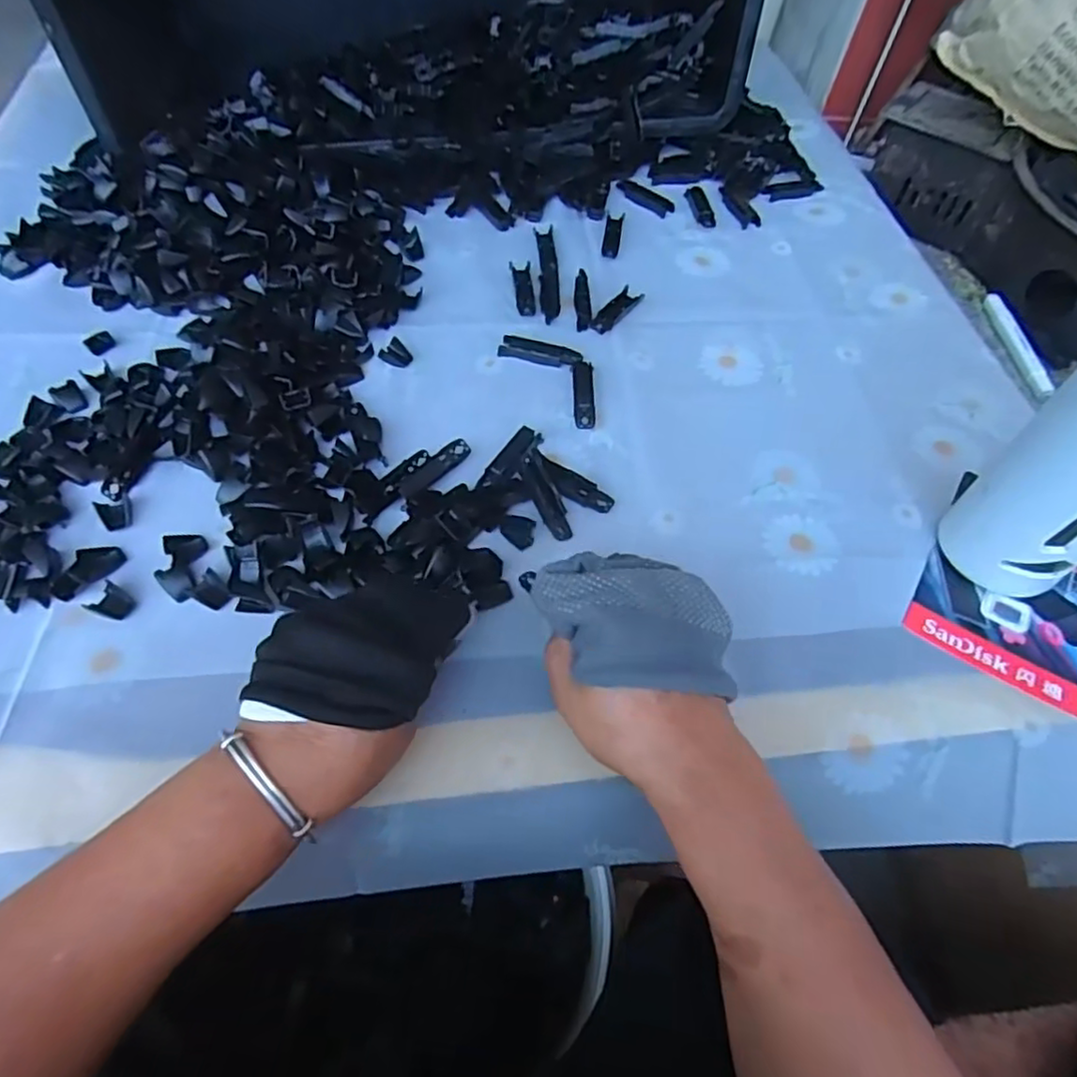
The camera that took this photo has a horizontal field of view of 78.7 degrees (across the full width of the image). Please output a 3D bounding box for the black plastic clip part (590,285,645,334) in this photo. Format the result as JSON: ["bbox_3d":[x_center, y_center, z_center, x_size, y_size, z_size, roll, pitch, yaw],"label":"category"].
[{"bbox_3d":[0.066,-0.191,0.543,0.017,0.010,0.060,32,62,17],"label":"black plastic clip part"}]

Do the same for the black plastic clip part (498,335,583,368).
[{"bbox_3d":[0.002,-0.147,0.517,0.064,0.004,0.023,17,58,8],"label":"black plastic clip part"}]

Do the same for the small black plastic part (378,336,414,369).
[{"bbox_3d":[-0.110,-0.144,0.510,0.023,0.008,0.021,28,61,15],"label":"small black plastic part"}]

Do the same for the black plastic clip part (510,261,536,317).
[{"bbox_3d":[-0.014,-0.214,0.560,0.017,0.004,0.068,-2,58,-4],"label":"black plastic clip part"}]

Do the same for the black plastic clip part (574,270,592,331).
[{"bbox_3d":[0.036,-0.200,0.547,0.012,0.009,0.066,-1,57,-3],"label":"black plastic clip part"}]

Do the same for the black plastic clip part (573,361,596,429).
[{"bbox_3d":[0.034,-0.108,0.489,0.016,0.008,0.064,1,57,-2],"label":"black plastic clip part"}]

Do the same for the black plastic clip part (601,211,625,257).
[{"bbox_3d":[0.068,-0.279,0.605,0.018,0.004,0.066,9,58,4],"label":"black plastic clip part"}]

